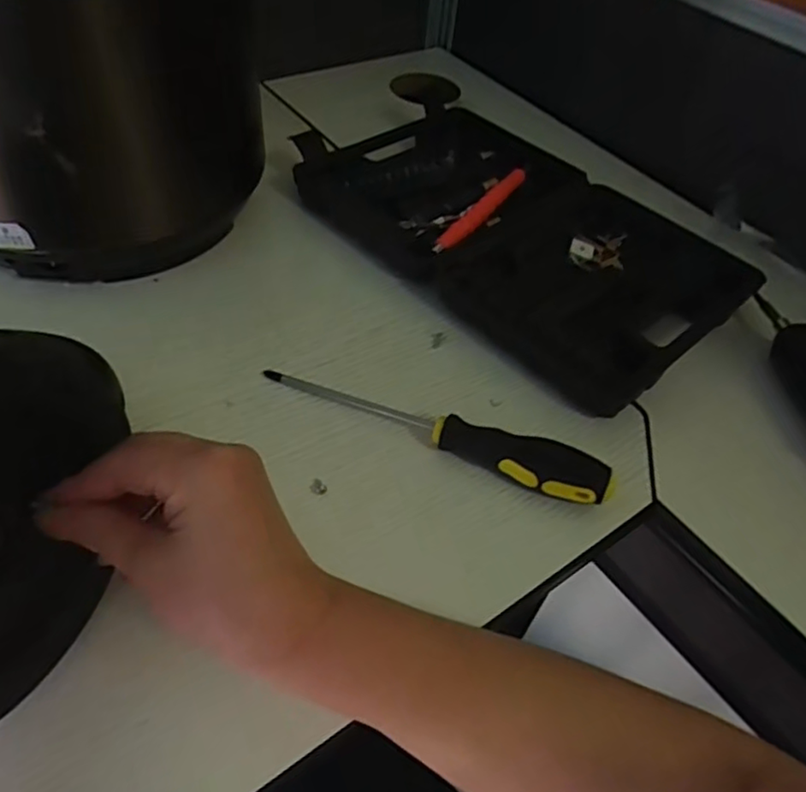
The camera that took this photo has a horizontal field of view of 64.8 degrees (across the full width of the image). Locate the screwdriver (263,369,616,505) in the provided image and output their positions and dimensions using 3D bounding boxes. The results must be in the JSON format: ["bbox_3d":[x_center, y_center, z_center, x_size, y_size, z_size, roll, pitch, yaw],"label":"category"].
[{"bbox_3d":[0.016,0.020,0.387,0.217,0.027,0.028,20,50,10],"label":"screwdriver"}]

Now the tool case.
[{"bbox_3d":[0.090,-0.147,0.513,0.228,0.035,0.346,-32,59,-29],"label":"tool case"}]

